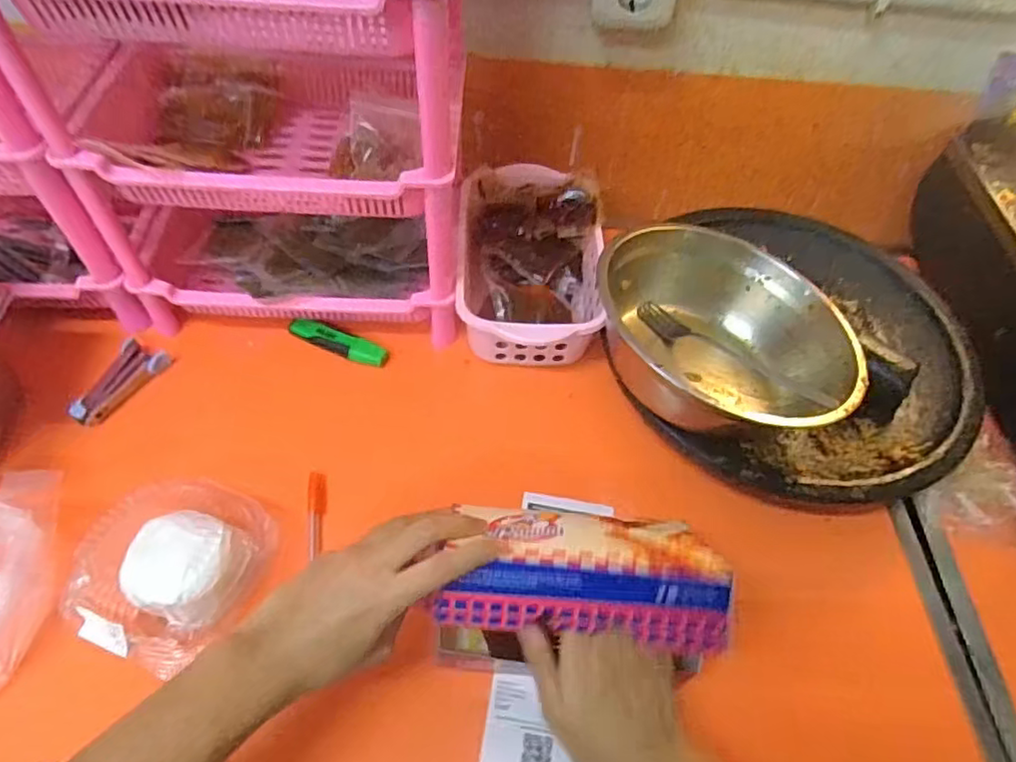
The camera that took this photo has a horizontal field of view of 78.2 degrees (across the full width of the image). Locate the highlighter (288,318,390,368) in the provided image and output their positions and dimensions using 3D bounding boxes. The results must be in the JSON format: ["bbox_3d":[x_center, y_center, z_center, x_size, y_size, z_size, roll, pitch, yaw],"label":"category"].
[{"bbox_3d":[-0.162,-0.038,0.600,0.092,0.018,0.021,20,55,11],"label":"highlighter"}]

